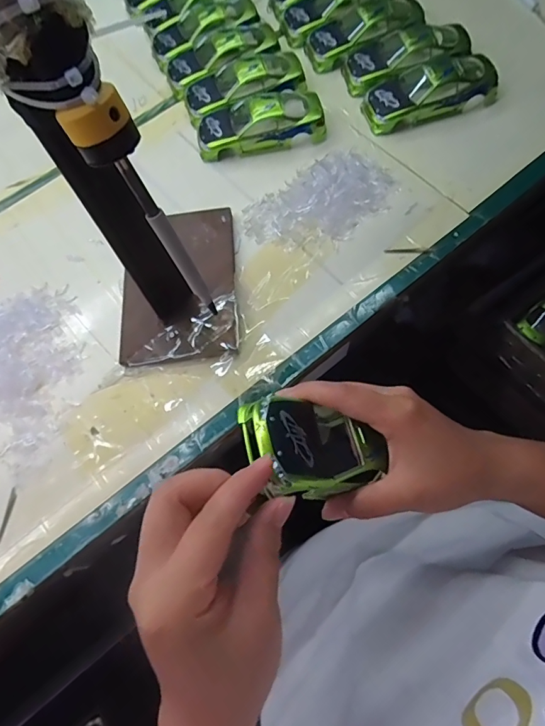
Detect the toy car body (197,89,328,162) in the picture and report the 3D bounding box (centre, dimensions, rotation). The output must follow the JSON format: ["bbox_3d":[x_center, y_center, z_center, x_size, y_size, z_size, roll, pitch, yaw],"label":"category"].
[{"bbox_3d":[-0.015,-0.247,0.445,0.125,0.034,0.061,-17,67,-2],"label":"toy car body"}]

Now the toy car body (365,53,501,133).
[{"bbox_3d":[0.156,-0.278,0.445,0.126,0.037,0.066,-21,68,-3],"label":"toy car body"}]

